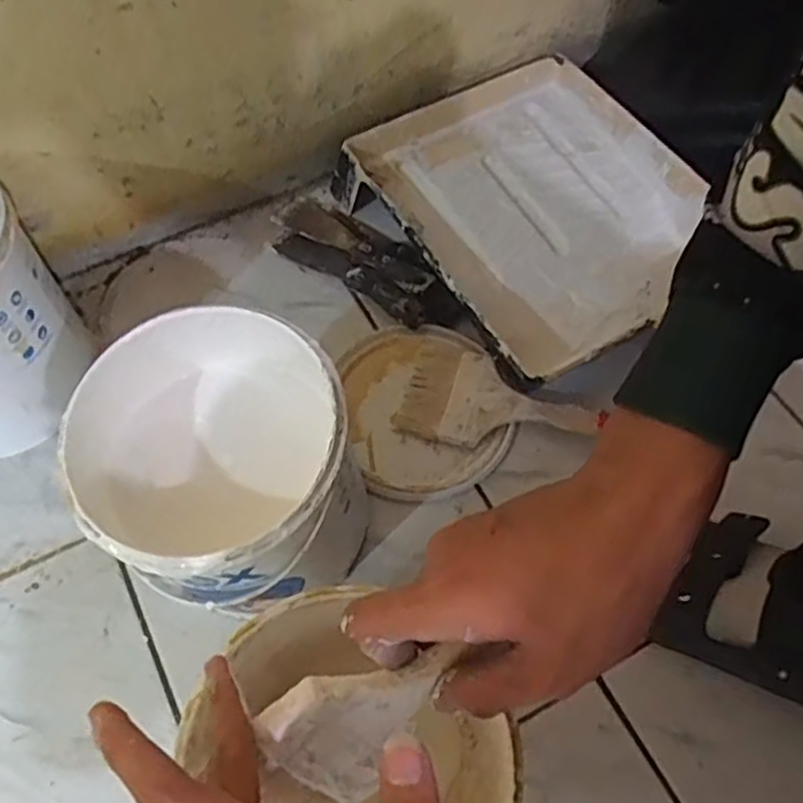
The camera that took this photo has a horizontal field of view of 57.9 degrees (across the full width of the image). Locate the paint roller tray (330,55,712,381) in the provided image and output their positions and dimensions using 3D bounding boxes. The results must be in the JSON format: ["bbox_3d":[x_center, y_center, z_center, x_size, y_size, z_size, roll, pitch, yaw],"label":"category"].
[{"bbox_3d":[0.143,-0.198,0.755,0.302,0.066,0.344,-30,64,-16],"label":"paint roller tray"}]

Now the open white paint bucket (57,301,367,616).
[{"bbox_3d":[-0.118,0.061,0.539,0.172,0.200,0.180,0,59,0],"label":"open white paint bucket"}]

